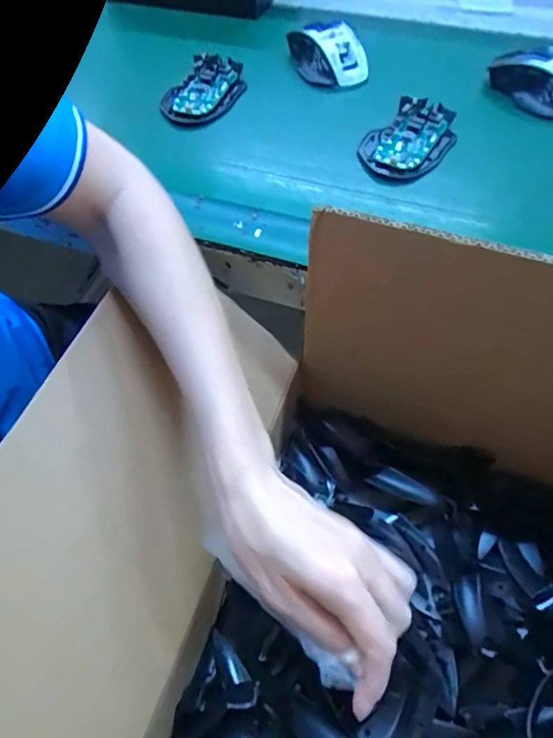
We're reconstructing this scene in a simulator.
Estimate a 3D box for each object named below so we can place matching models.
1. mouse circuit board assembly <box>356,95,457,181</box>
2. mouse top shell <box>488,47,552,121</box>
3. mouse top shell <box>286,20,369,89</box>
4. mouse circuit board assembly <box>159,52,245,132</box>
[{"bbox_3d":[0.131,-0.231,0.465,0.076,0.020,0.125,34,65,24],"label":"mouse circuit board assembly"},{"bbox_3d":[0.280,-0.306,0.495,0.062,0.036,0.120,-28,58,-14],"label":"mouse top shell"},{"bbox_3d":[0.059,-0.372,0.547,0.073,0.036,0.113,-18,56,-7],"label":"mouse top shell"},{"bbox_3d":[-0.080,-0.311,0.523,0.072,0.030,0.108,17,59,16],"label":"mouse circuit board assembly"}]

